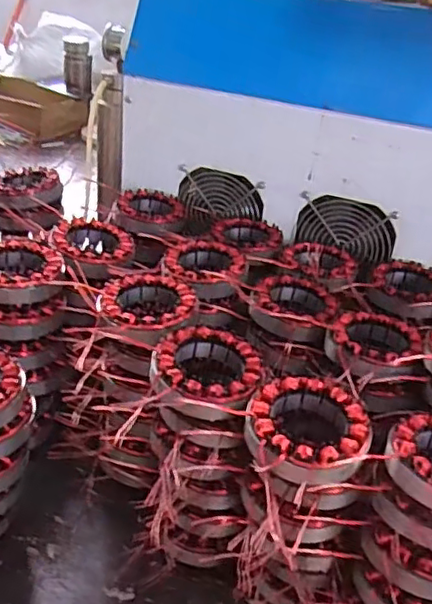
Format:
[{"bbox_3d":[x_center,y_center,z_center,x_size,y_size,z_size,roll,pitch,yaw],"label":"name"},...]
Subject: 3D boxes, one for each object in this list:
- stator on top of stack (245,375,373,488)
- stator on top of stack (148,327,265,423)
[{"bbox_3d":[0.063,0.093,0.438,0.090,0.030,0.084,5,29,-3],"label":"stator on top of stack"},{"bbox_3d":[-0.008,0.058,0.473,0.080,0.031,0.096,11,30,9],"label":"stator on top of stack"}]

